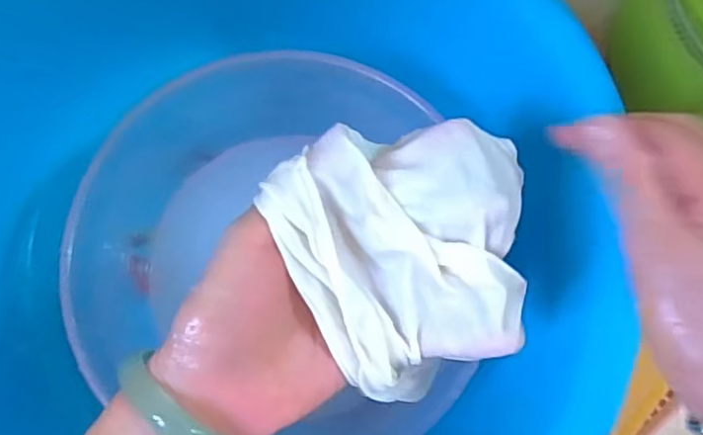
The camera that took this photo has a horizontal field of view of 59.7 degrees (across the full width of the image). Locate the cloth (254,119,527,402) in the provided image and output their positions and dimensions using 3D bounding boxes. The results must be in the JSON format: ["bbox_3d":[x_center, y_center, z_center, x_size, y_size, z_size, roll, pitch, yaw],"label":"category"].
[{"bbox_3d":[0.030,0.011,0.260,0.105,0.044,0.108,-27,79,-6],"label":"cloth"}]

